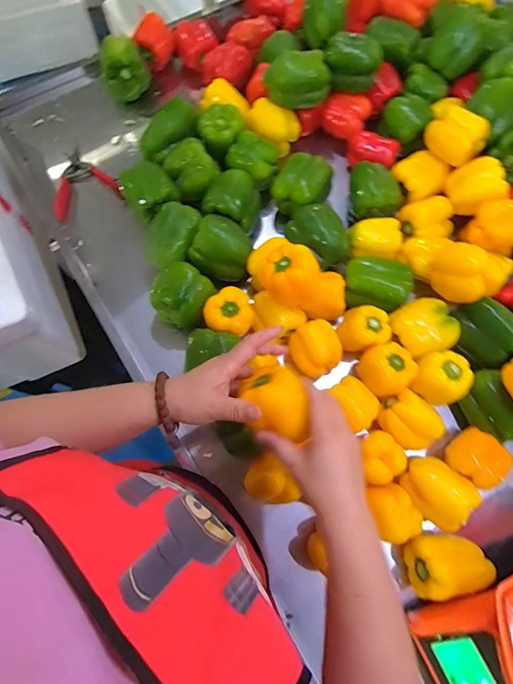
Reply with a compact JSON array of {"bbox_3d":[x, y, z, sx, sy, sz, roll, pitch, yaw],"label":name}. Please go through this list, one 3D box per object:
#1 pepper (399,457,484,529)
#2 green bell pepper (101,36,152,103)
[{"bbox_3d":[0.254,0.208,0.532,0.082,0.066,0.078,35,76,9],"label":"pepper"},{"bbox_3d":[-0.264,-0.547,0.777,0.089,0.092,0.092,-17,75,-6],"label":"green bell pepper"}]

